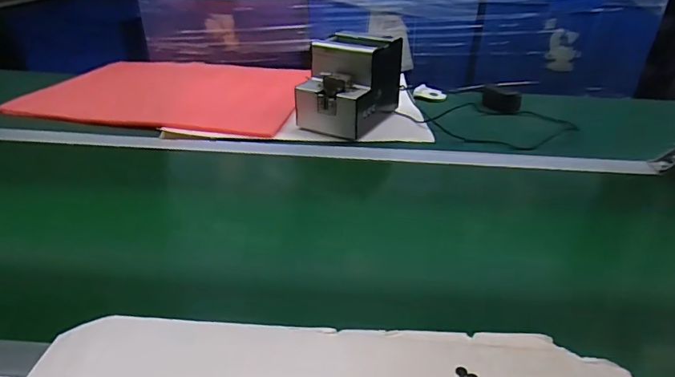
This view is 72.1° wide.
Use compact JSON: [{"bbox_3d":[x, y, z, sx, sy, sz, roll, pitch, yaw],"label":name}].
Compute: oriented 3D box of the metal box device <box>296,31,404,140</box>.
[{"bbox_3d":[0.025,-0.196,0.858,0.123,0.145,0.184,17,33,24],"label":"metal box device"}]

